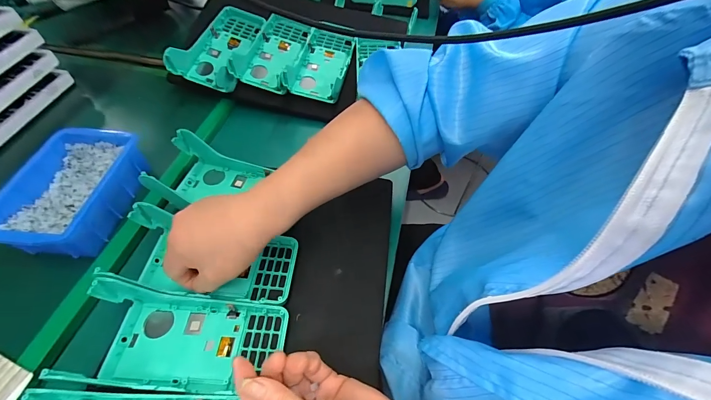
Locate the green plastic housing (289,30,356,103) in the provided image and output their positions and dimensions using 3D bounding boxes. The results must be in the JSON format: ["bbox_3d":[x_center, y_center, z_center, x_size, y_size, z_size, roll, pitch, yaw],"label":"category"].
[{"bbox_3d":[-0.051,-0.218,0.501,0.076,0.034,0.150,7,64,8],"label":"green plastic housing"}]

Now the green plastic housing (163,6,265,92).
[{"bbox_3d":[-0.210,-0.233,0.488,0.088,0.053,0.165,6,47,6],"label":"green plastic housing"}]

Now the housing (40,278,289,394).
[{"bbox_3d":[-0.152,0.119,0.272,0.163,0.053,0.080,2,47,3],"label":"housing"}]

